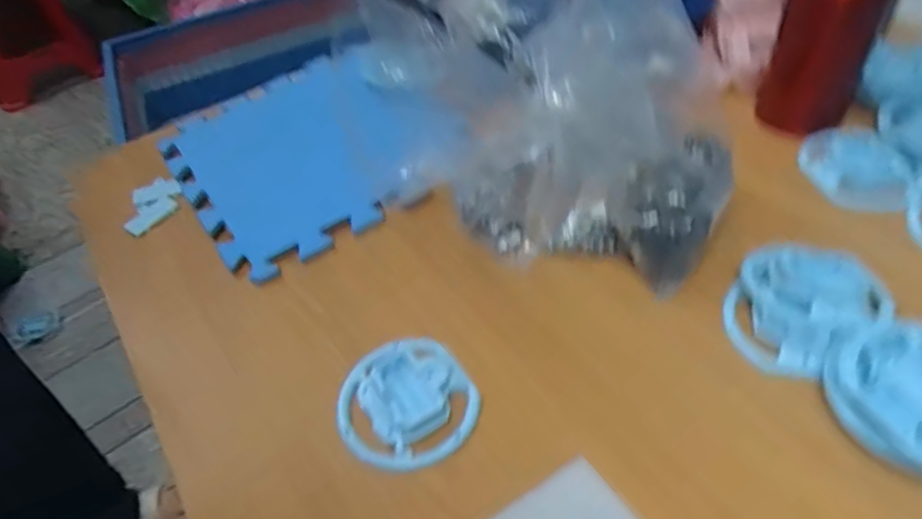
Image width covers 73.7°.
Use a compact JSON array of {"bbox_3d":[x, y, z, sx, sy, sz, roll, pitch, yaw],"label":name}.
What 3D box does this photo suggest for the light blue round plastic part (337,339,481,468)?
[{"bbox_3d":[-0.040,0.102,0.450,0.097,0.024,0.099,-4,47,4],"label":"light blue round plastic part"}]

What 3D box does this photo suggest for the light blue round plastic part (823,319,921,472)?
[{"bbox_3d":[0.296,0.088,0.391,0.100,0.026,0.102,-4,47,4],"label":"light blue round plastic part"}]

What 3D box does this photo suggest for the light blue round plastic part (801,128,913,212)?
[{"bbox_3d":[0.367,-0.086,0.572,0.090,0.032,0.080,18,52,23],"label":"light blue round plastic part"}]

